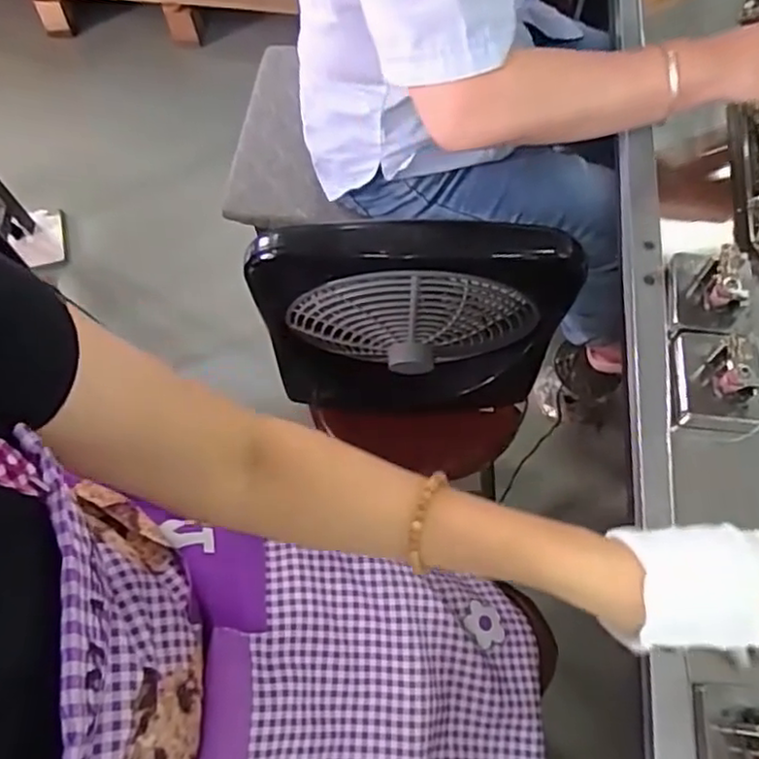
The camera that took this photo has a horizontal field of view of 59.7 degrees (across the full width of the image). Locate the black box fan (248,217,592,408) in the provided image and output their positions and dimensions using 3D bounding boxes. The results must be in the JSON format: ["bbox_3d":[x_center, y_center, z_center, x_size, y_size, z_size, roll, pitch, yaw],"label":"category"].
[{"bbox_3d":[0.030,-0.043,0.685,0.304,0.320,0.070,6,66,3],"label":"black box fan"}]

